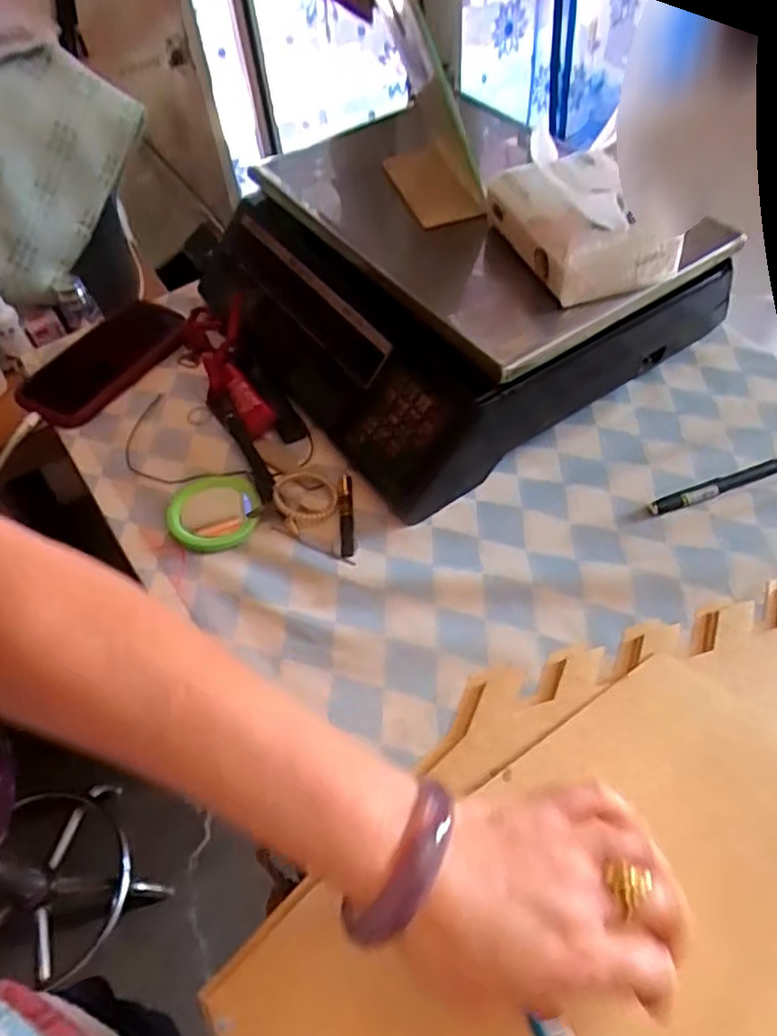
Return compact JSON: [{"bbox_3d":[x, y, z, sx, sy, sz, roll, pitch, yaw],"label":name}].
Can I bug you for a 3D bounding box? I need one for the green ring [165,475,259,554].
[{"bbox_3d":[-0.128,-0.007,0.504,0.065,0.012,0.072,-12,52,-5],"label":"green ring"}]

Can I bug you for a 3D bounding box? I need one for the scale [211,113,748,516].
[{"bbox_3d":[0.031,-0.206,0.580,0.300,0.117,0.370,-32,56,-19],"label":"scale"}]

